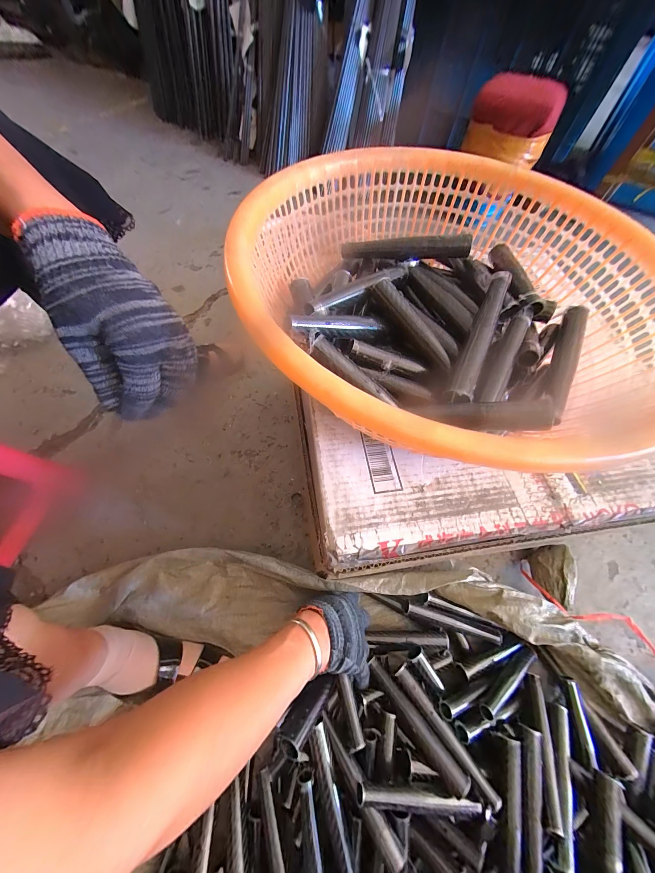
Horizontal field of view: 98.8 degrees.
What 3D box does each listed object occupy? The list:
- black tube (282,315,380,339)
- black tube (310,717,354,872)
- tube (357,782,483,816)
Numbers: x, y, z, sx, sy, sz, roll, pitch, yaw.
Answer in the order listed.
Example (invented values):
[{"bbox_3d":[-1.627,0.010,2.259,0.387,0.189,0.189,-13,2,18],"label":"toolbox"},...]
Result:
[{"bbox_3d":[0.009,-0.106,0.270,0.108,0.016,0.013,-10,60,-33],"label":"black tube"},{"bbox_3d":[0.004,0.421,0.318,0.020,0.023,0.152,-13,64,-9],"label":"black tube"},{"bbox_3d":[0.104,0.416,0.318,0.150,0.012,0.019,17,61,-8],"label":"tube"}]

